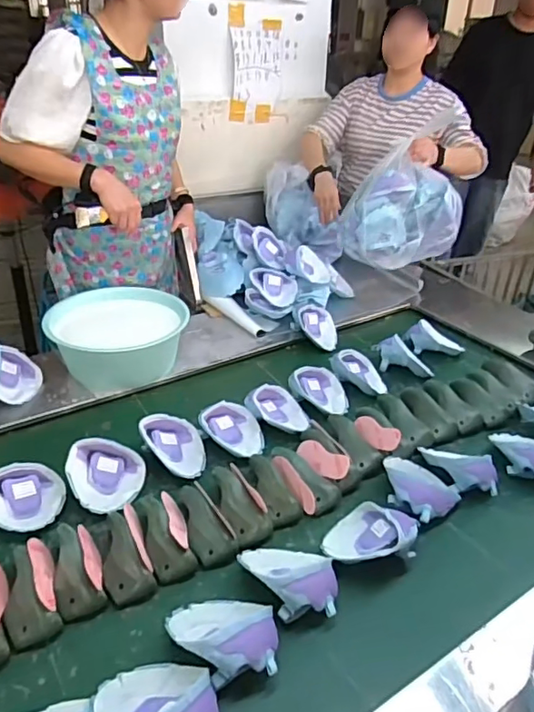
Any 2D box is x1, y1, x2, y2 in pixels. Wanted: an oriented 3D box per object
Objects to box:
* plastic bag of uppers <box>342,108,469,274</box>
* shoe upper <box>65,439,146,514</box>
[{"bbox_3d":[0.393,-0.457,1.563,0.314,0.393,0.248,10,31,14],"label":"plastic bag of uppers"},{"bbox_3d":[-0.276,0.206,0.960,0.128,0.073,0.127,-11,32,-21],"label":"shoe upper"}]

